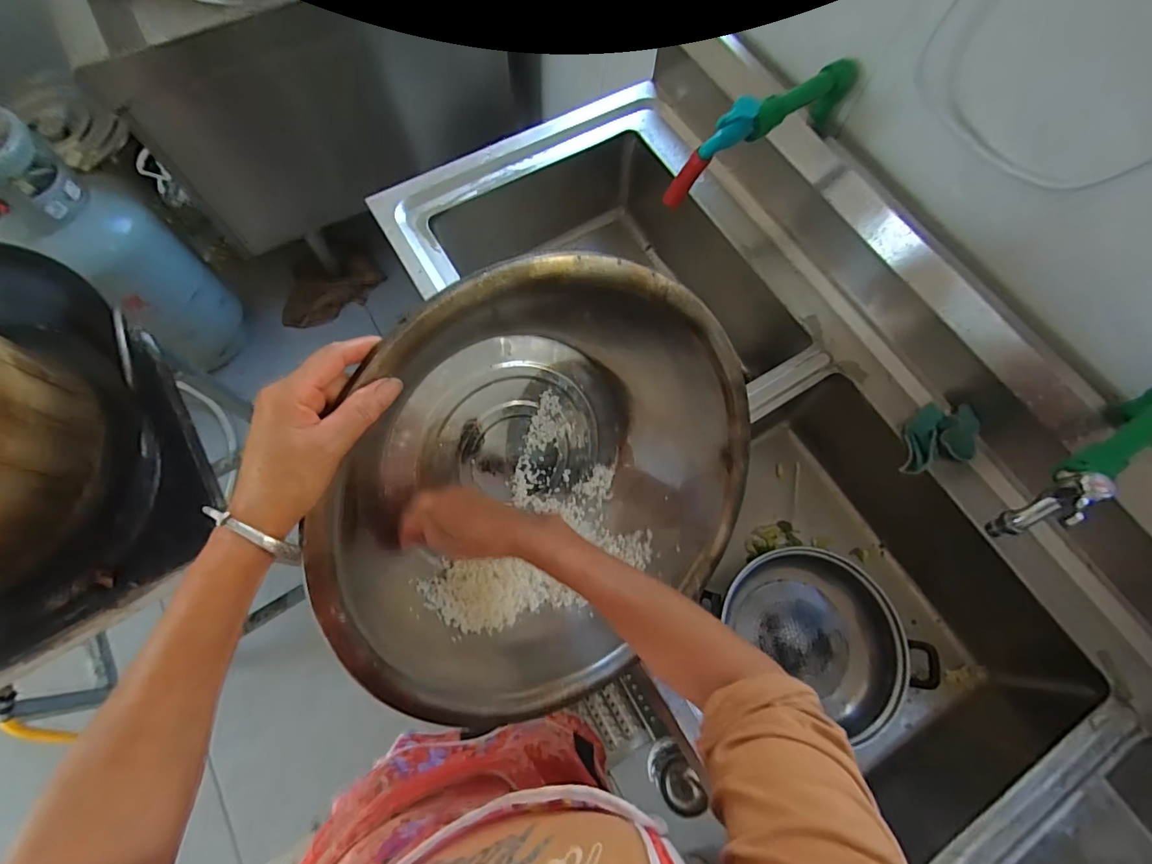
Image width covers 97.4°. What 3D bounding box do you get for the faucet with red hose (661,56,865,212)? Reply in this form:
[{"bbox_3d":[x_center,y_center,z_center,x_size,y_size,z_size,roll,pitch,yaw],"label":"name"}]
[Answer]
[{"bbox_3d":[0.235,-0.376,0.627,0.260,0.129,0.044,-32,74,-13],"label":"faucet with red hose"}]

